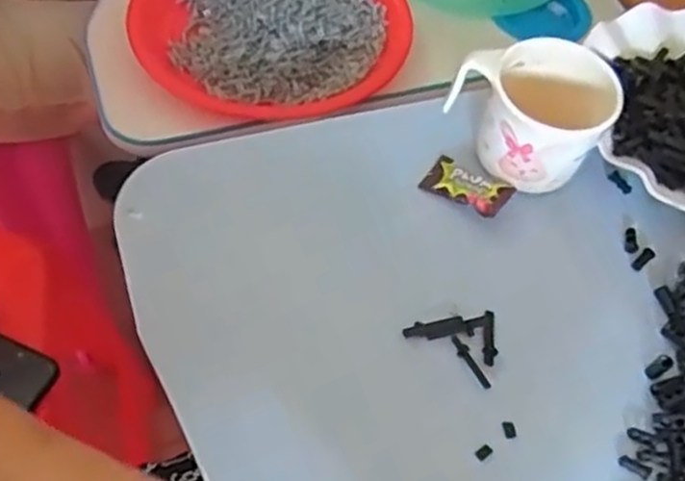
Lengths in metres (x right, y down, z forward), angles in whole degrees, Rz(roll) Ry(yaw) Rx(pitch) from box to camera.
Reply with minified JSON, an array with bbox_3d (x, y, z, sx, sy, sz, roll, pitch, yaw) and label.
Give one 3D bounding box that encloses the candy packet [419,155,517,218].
[{"bbox_3d":[0.078,-0.033,0.486,0.053,0.019,0.028,32,60,16],"label":"candy packet"}]

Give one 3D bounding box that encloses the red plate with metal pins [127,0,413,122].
[{"bbox_3d":[-0.061,-0.187,0.647,0.225,0.035,0.226,-9,57,-11],"label":"red plate with metal pins"}]

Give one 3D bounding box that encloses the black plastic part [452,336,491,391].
[{"bbox_3d":[0.071,0.068,0.429,0.007,0.004,0.033,-24,61,-19],"label":"black plastic part"}]

